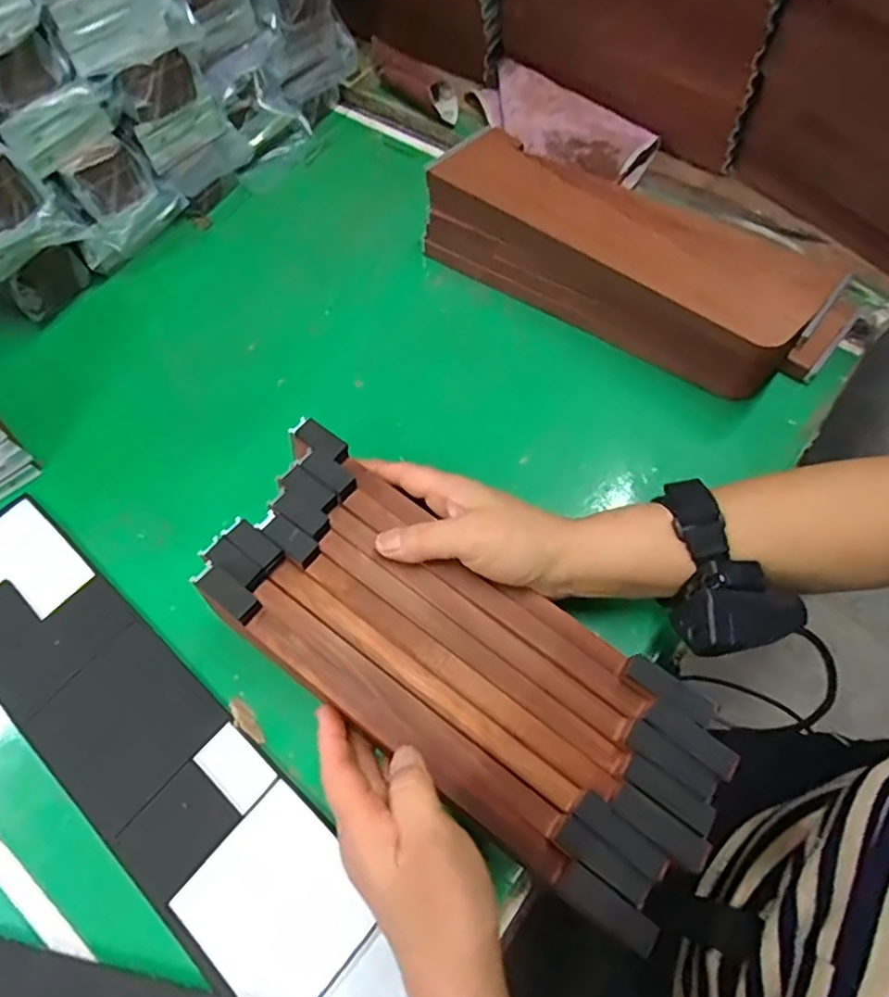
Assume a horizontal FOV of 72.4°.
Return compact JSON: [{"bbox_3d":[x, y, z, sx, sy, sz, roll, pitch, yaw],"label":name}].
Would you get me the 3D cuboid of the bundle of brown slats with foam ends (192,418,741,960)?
[{"bbox_3d":[0.009,0.090,0.340,0.305,0.025,0.121,36,73,9],"label":"bundle of brown slats with foam ends"}]

